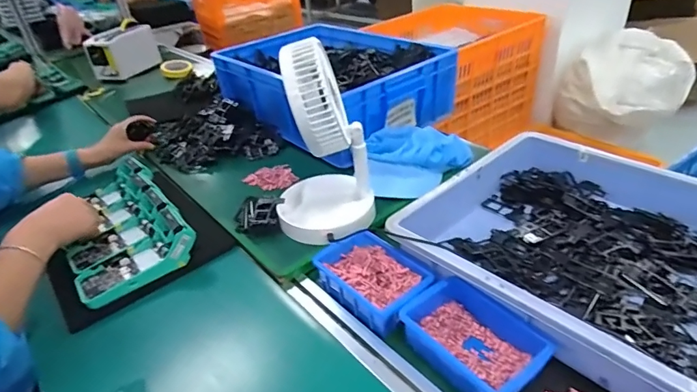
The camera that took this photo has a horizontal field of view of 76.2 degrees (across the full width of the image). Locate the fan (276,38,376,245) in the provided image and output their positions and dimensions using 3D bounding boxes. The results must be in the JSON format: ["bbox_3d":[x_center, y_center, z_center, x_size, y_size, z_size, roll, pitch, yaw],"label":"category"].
[{"bbox_3d":[-0.050,-0.079,0.669,0.153,0.292,0.161,-9,33,-3],"label":"fan"}]

